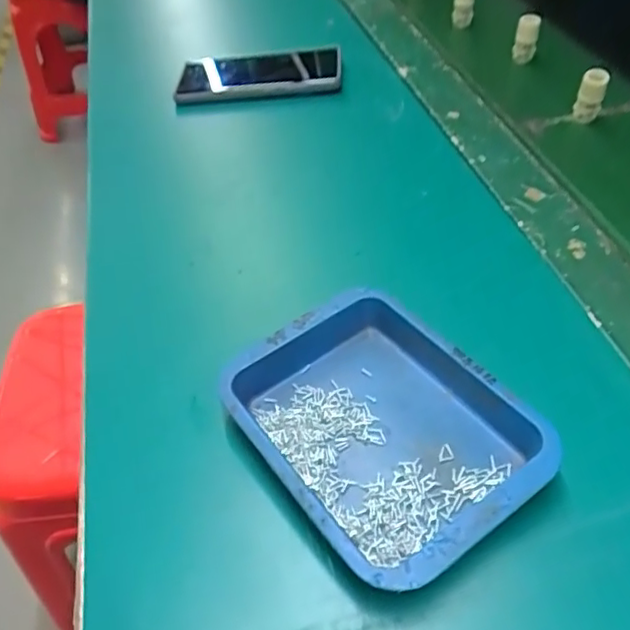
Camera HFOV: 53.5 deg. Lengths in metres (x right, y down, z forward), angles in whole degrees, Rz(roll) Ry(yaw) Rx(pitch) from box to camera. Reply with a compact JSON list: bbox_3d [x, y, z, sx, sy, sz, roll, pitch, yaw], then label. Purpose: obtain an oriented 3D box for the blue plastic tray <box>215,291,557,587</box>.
[{"bbox_3d":[0.033,0.057,0.326,0.119,0.031,0.154,-31,52,-22],"label":"blue plastic tray"}]

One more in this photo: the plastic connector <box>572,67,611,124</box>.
[{"bbox_3d":[0.233,-0.186,0.529,0.021,0.043,0.016,23,53,23],"label":"plastic connector"}]

